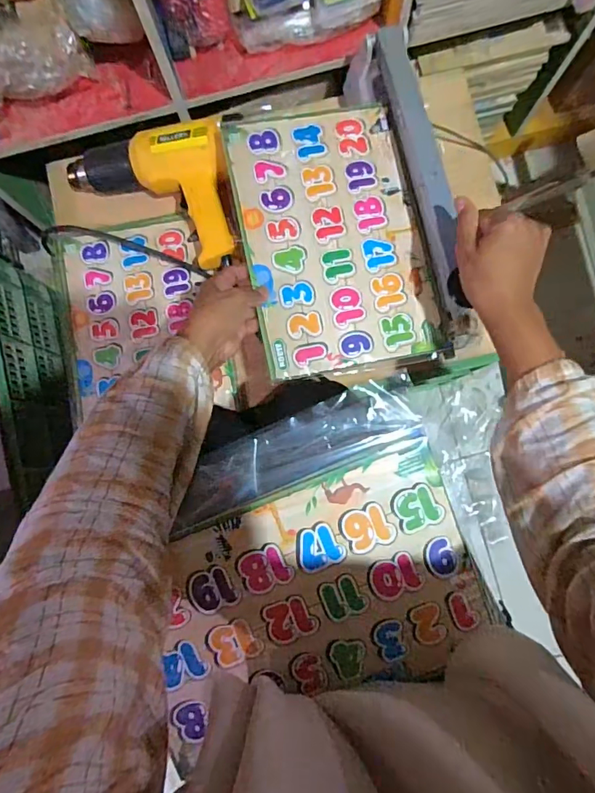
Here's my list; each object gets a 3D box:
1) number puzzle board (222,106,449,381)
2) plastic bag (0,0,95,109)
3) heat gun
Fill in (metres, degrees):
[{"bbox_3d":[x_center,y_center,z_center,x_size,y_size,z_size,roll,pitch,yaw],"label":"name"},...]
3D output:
[{"bbox_3d":[0.041,-0.184,0.514,0.198,0.004,0.300,-11,84,-6],"label":"number puzzle board"},{"bbox_3d":[-0.358,-0.412,0.538,0.187,0.073,0.090,-26,85,-1],"label":"plastic bag"},{"bbox_3d":[-0.188,-0.245,0.577,0.204,0.066,0.180,-5,85,1],"label":"heat gun"}]

